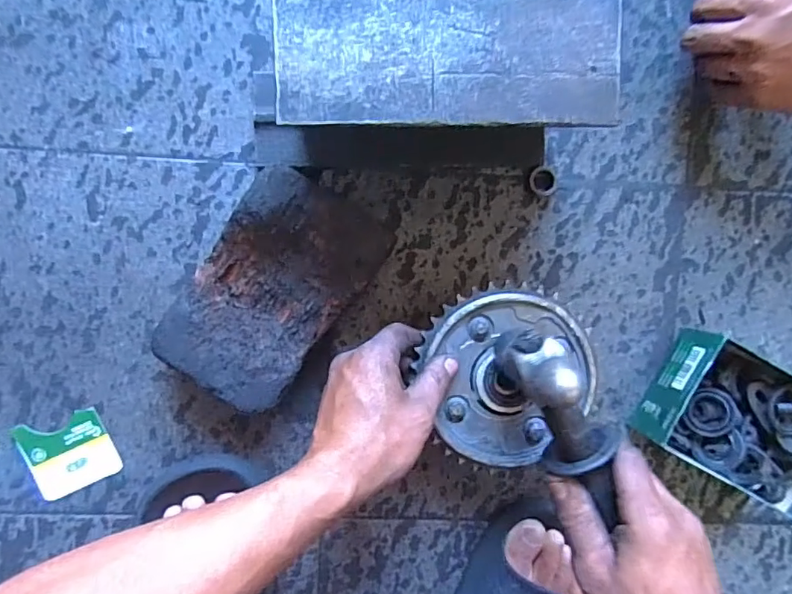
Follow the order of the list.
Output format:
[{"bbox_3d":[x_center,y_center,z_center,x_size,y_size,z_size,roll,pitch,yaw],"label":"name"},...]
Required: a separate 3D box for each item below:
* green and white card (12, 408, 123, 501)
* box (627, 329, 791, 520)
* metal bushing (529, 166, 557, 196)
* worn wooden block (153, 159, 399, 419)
[{"bbox_3d":[-0.272,0.131,0.454,0.067,0.004,0.065,-19,98,-4],"label":"green and white card"},{"bbox_3d":[0.294,0.107,0.455,0.161,0.053,0.101,30,93,-5],"label":"box"},{"bbox_3d":[0.122,-0.096,0.449,0.022,0.012,0.024,0,95,-3],"label":"metal bushing"},{"bbox_3d":[-0.092,-0.007,0.424,0.105,0.058,0.172,35,92,-5],"label":"worn wooden block"}]

